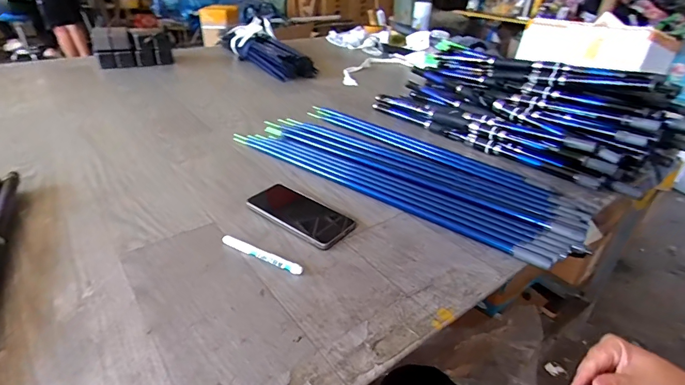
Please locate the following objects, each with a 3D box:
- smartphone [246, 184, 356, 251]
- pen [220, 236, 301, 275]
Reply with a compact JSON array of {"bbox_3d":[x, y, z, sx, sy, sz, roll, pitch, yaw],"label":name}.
[{"bbox_3d":[-0.061,0.029,0.572,0.162,0.015,0.083,23,38,30],"label":"smartphone"},{"bbox_3d":[-0.105,0.080,0.492,0.122,0.014,0.011,17,36,23],"label":"pen"}]

